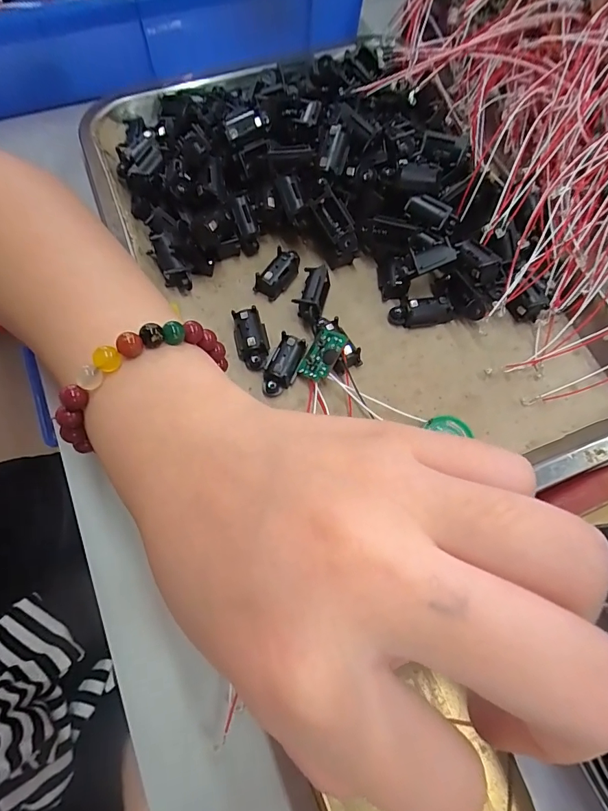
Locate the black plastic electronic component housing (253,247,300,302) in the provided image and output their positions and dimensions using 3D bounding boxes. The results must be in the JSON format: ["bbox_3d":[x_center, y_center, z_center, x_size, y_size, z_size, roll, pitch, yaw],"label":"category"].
[{"bbox_3d":[-0.015,-0.081,0.255,0.015,0.014,0.031,35,73,12],"label":"black plastic electronic component housing"}]

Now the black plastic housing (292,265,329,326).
[{"bbox_3d":[0.005,-0.066,0.247,0.017,0.014,0.031,18,70,6],"label":"black plastic housing"}]

